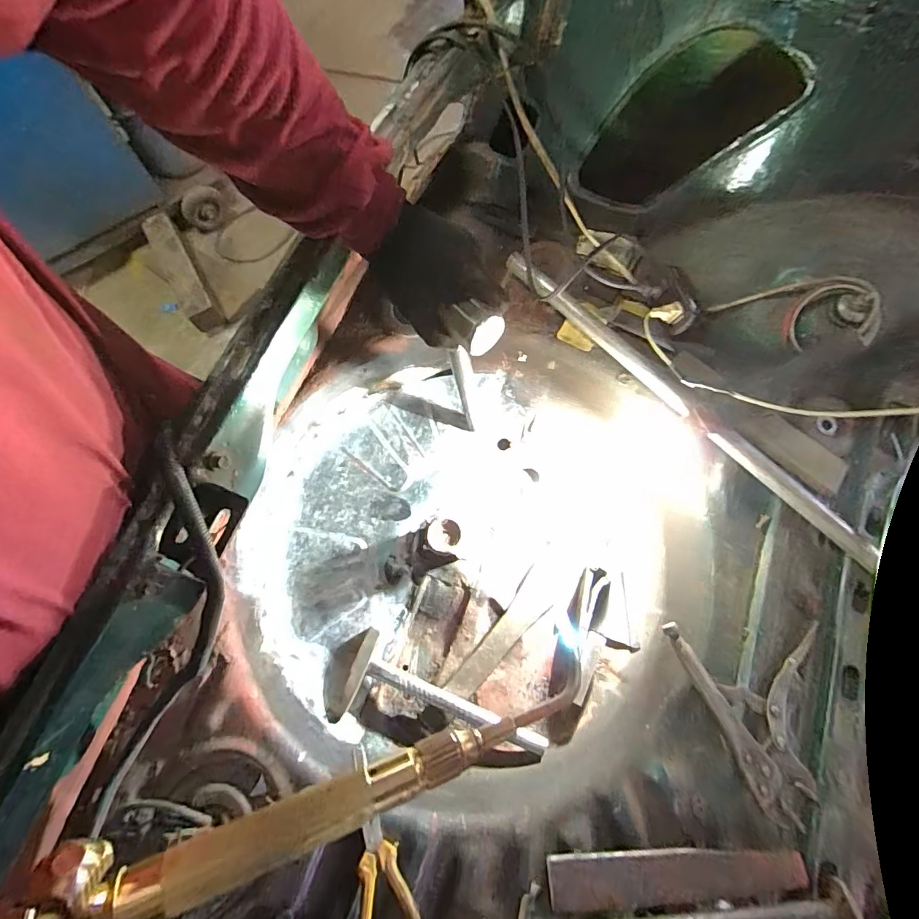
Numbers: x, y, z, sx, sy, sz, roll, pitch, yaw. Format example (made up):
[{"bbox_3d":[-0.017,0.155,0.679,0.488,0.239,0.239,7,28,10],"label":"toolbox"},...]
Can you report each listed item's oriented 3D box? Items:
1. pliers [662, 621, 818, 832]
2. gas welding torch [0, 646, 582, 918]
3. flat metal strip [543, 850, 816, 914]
[{"bbox_3d":[0.352,0.263,0.512,0.159,0.024,0.210,-20,73,-4],"label":"pliers"},{"bbox_3d":[-0.051,0.181,0.259,0.319,0.034,0.052,-9,70,-28],"label":"gas welding torch"},{"bbox_3d":[0.216,0.416,0.459,0.249,0.007,0.044,-4,72,1],"label":"flat metal strip"}]

